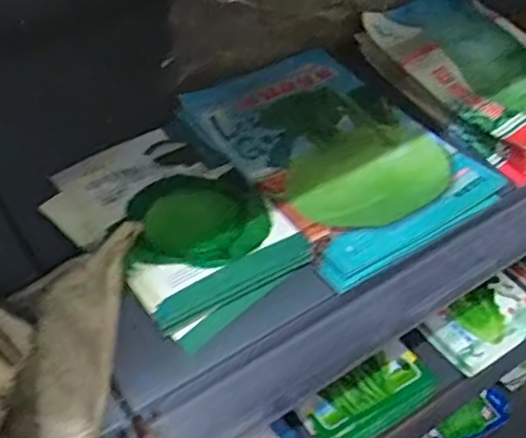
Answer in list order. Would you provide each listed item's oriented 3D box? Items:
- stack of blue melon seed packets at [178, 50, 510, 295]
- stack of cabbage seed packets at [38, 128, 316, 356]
[{"bbox_3d":[0.049,-0.051,0.452,0.136,0.023,0.193,-25,54,-24],"label":"stack of blue melon seed packets"},{"bbox_3d":[-0.056,-0.005,0.404,0.101,0.022,0.153,-33,57,-28],"label":"stack of cabbage seed packets"}]

